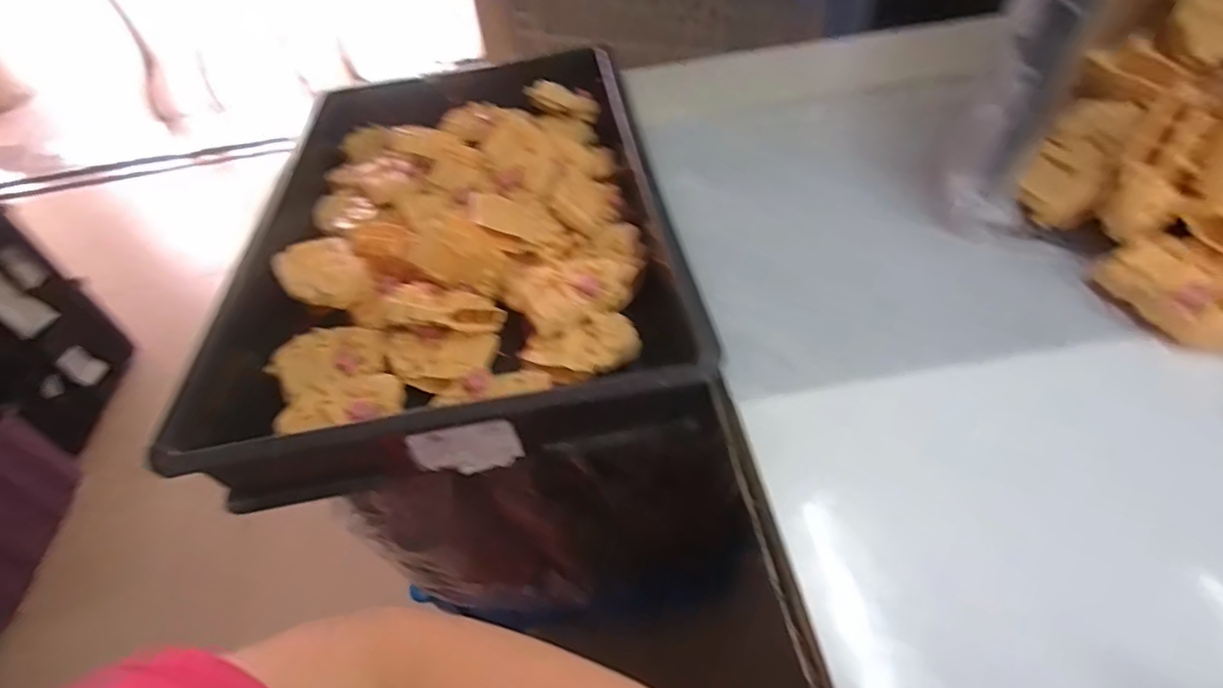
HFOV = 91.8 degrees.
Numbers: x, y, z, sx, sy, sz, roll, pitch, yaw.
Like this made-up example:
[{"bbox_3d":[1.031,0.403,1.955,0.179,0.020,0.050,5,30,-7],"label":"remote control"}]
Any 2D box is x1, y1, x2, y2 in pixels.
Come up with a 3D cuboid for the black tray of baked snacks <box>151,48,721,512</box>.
[{"bbox_3d":[-0.160,-0.119,0.620,0.417,0.089,0.553,-9,48,-1],"label":"black tray of baked snacks"}]

